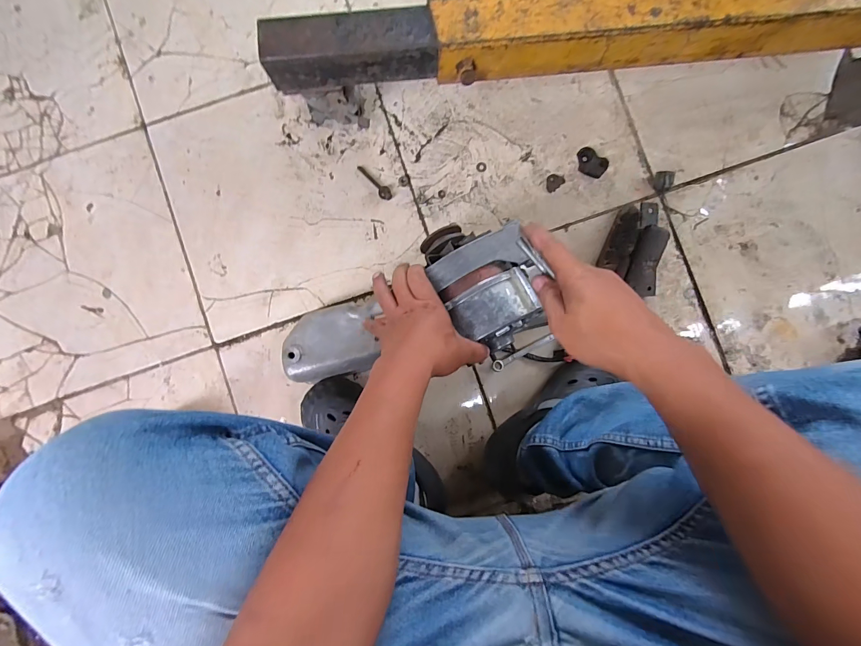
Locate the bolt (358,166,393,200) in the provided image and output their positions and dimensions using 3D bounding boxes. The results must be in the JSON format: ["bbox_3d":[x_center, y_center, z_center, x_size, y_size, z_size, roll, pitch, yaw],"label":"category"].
[{"bbox_3d":[-0.095,-0.243,0.634,0.021,0.012,0.077,-42,90,-2],"label":"bolt"}]

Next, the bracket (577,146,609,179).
[{"bbox_3d":[0.281,-0.279,0.641,0.056,0.009,0.041,36,88,0],"label":"bracket"}]

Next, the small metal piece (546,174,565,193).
[{"bbox_3d":[0.216,-0.247,0.644,0.036,0.004,0.026,-42,90,-2],"label":"small metal piece"}]

